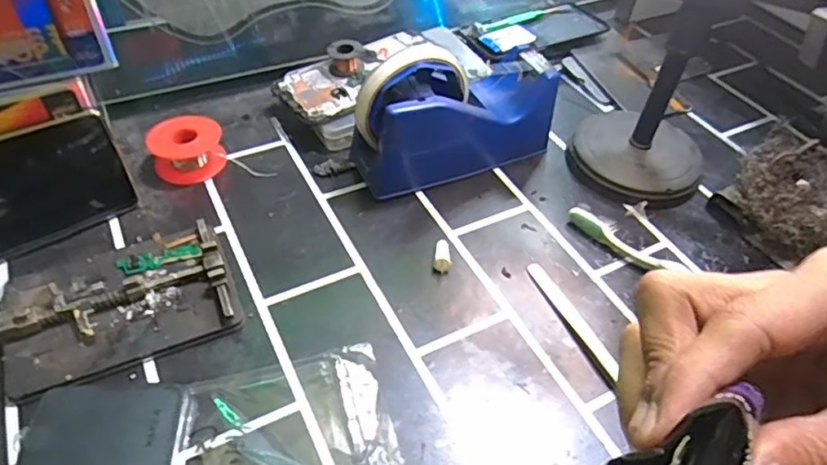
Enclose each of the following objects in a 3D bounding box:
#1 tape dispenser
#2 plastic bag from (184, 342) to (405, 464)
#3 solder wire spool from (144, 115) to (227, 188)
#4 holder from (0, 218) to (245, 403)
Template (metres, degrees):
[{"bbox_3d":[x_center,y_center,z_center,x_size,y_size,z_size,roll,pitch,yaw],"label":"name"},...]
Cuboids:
[{"bbox_3d":[0.032,-0.093,0.435,0.158,0.097,0.058,-20,52,-21],"label":"tape dispenser"},{"bbox_3d":[-0.069,0.107,0.307,0.111,0.005,0.083,-11,49,-14],"label":"plastic bag"},{"bbox_3d":[-0.175,-0.064,0.444,0.052,0.030,0.052,2,47,-2],"label":"solder wire spool"},{"bbox_3d":[-0.180,0.039,0.351,0.129,0.018,0.092,-19,52,-20],"label":"holder"}]

